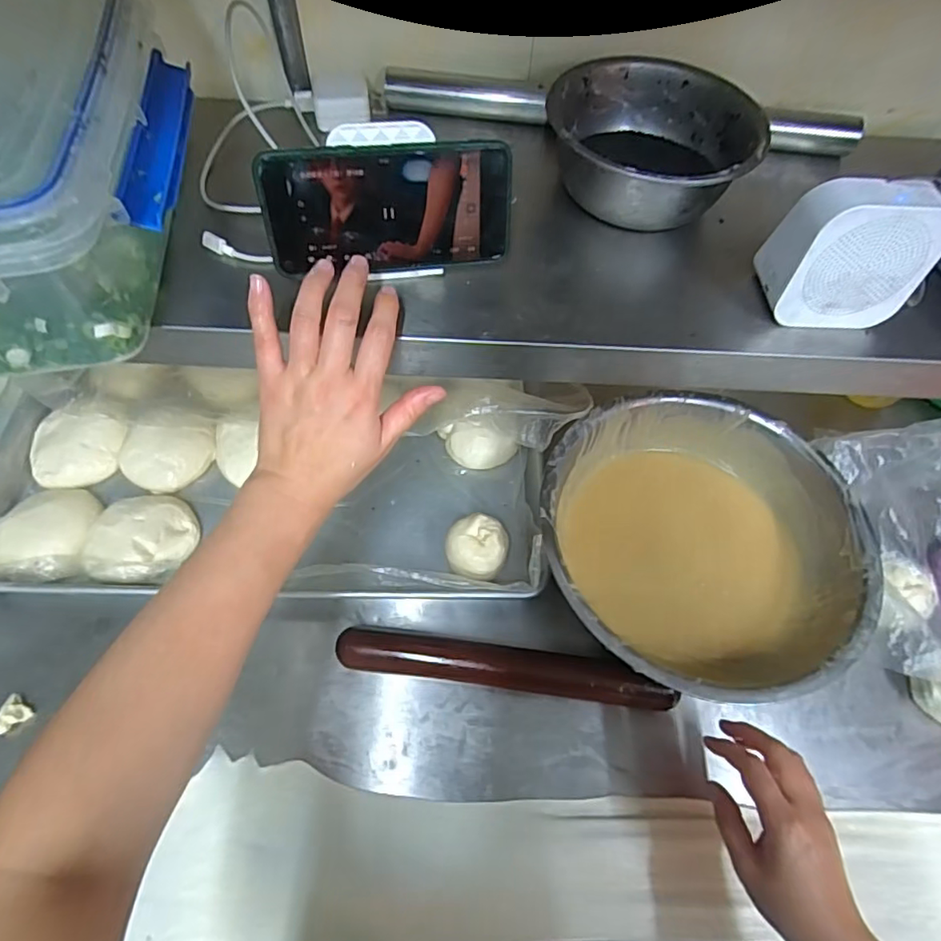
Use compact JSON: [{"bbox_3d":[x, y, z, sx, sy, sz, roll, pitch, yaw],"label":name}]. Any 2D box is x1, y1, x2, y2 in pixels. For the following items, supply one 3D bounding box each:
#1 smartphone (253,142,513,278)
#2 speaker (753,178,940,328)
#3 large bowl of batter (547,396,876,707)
[{"bbox_3d":[-0.053,-0.175,0.373,0.161,0.075,0.005,-7,41,-8],"label":"smartphone"},{"bbox_3d":[0.260,-0.149,0.377,0.093,0.083,0.055,3,60,-1],"label":"speaker"},{"bbox_3d":[0.232,0.074,0.578,0.307,0.086,0.307,1,60,-2],"label":"large bowl of batter"}]

